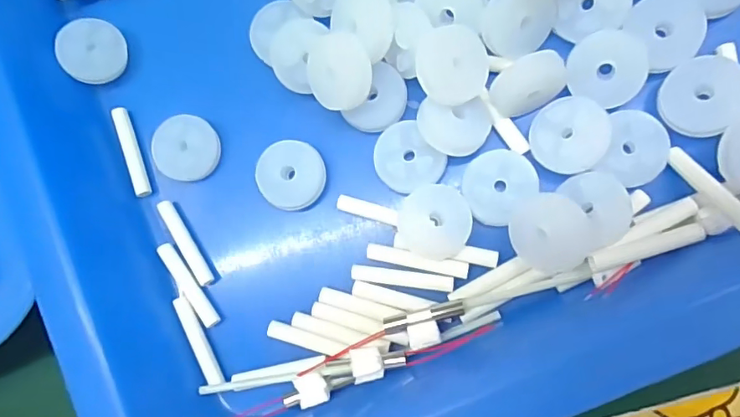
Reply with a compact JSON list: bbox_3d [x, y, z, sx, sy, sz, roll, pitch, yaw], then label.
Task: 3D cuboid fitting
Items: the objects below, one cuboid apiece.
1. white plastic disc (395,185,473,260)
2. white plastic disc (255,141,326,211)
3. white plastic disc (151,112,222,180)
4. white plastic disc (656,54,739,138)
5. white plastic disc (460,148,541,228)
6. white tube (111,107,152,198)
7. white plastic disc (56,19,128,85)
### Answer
[{"bbox_3d":[0.019,0.004,0.148,0.020,0.005,0.021,-1,86,9],"label":"white plastic disc"},{"bbox_3d":[-0.024,-0.010,0.158,0.020,0.005,0.021,-1,86,9],"label":"white plastic disc"},{"bbox_3d":[-0.059,-0.019,0.167,0.021,0.004,0.020,11,94,-8],"label":"white plastic disc"},{"bbox_3d":[0.089,-0.030,0.138,0.020,0.006,0.020,-1,86,9],"label":"white plastic disc"},{"bbox_3d":[0.036,-0.007,0.146,0.018,0.004,0.020,44,93,9],"label":"white plastic disc"},{"bbox_3d":[-0.079,-0.019,0.171,0.005,0.004,0.031,-20,83,7],"label":"white tube"},{"bbox_3d":[-0.092,-0.052,0.171,0.020,0.004,0.020,-2,94,-25],"label":"white plastic disc"}]

